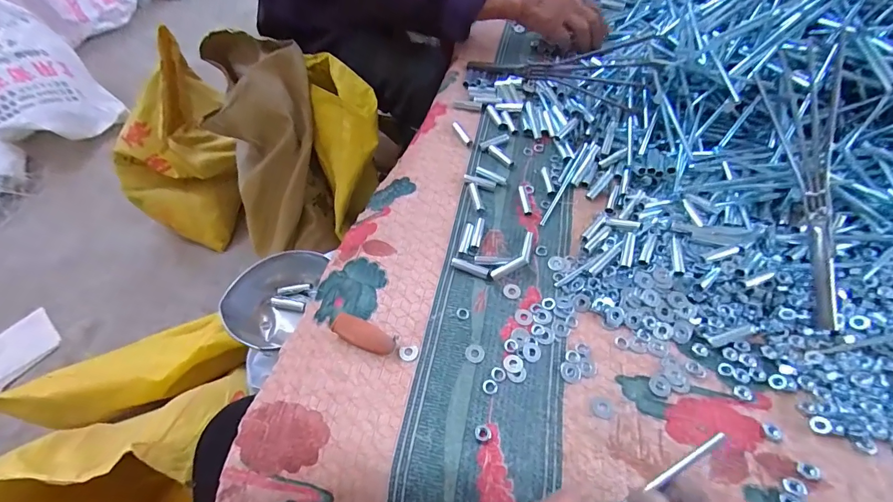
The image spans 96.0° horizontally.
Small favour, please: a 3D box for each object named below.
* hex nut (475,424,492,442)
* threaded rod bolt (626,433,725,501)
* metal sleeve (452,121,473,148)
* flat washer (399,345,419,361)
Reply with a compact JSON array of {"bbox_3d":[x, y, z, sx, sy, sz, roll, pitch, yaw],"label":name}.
[{"bbox_3d":[0.033,0.162,0.356,0.015,0.007,0.014,12,58,11],"label":"hex nut"},{"bbox_3d":[0.141,0.152,0.264,0.102,0.010,0.010,-35,61,-3],"label":"threaded rod bolt"},{"bbox_3d":[0.023,-0.169,0.577,0.013,0.009,0.049,-25,59,-13],"label":"metal sleeve"},{"bbox_3d":[-0.038,0.103,0.405,0.019,0.004,0.015,-8,57,-2],"label":"flat washer"}]

